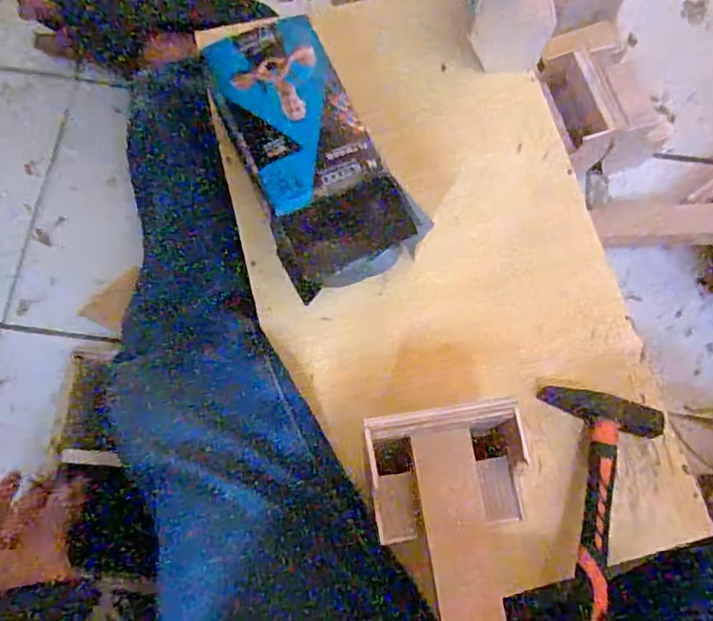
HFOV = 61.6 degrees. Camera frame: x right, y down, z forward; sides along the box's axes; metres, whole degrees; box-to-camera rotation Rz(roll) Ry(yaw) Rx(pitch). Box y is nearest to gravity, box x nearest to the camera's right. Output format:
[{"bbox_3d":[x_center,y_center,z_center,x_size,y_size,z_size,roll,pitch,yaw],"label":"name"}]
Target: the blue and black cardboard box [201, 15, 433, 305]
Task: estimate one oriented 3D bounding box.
[{"bbox_3d":[-0.042,-0.119,0.488,0.109,0.080,0.216,-28,78,-7],"label":"blue and black cardboard box"}]

